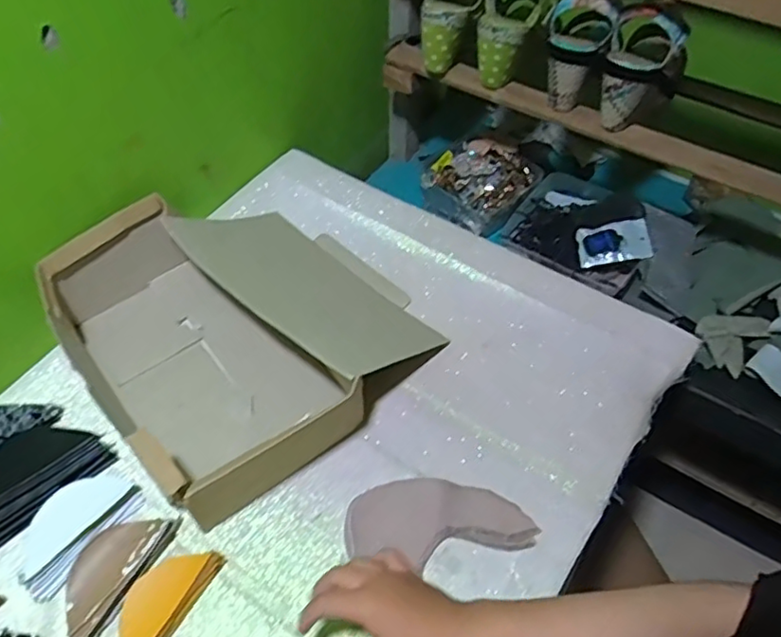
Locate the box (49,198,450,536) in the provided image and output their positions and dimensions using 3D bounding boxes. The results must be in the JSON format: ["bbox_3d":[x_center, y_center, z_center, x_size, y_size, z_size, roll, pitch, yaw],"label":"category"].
[{"bbox_3d":[-0.160,-0.006,0.695,0.353,0.108,0.339,-36,61,-25],"label":"box"}]

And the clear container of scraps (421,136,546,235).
[{"bbox_3d":[0.150,-0.232,1.033,0.162,0.060,0.146,36,59,23],"label":"clear container of scraps"}]

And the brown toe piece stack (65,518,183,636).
[{"bbox_3d":[-0.257,0.230,0.571,0.061,0.016,0.124,24,55,16],"label":"brown toe piece stack"}]

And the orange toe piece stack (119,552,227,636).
[{"bbox_3d":[-0.205,0.251,0.554,0.049,0.022,0.111,25,56,17],"label":"orange toe piece stack"}]

